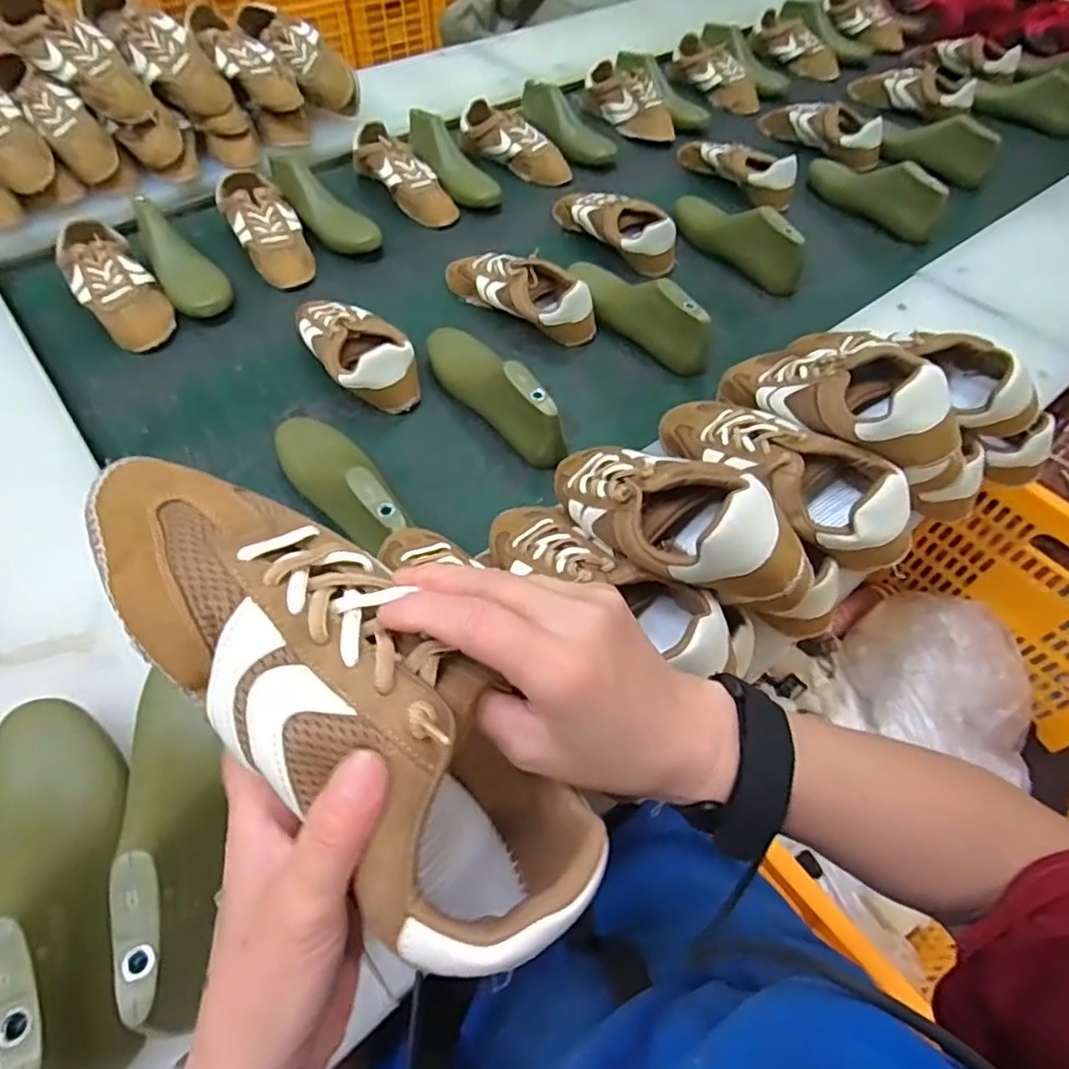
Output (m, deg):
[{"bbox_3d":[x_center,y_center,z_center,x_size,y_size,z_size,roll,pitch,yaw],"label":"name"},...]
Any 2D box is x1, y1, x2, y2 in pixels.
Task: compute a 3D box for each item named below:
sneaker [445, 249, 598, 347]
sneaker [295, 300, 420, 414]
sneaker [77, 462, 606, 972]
[{"bbox_3d":[-0.019,-0.338,0.862,0.234,0.072,0.091,35,62,20],"label":"sneaker"},{"bbox_3d":[-0.221,-0.231,0.783,0.102,0.076,0.203,-32,62,-21],"label":"sneaker"},{"bbox_3d":[-0.075,0.056,0.239,0.222,0.079,0.080,46,64,-1],"label":"sneaker"}]

